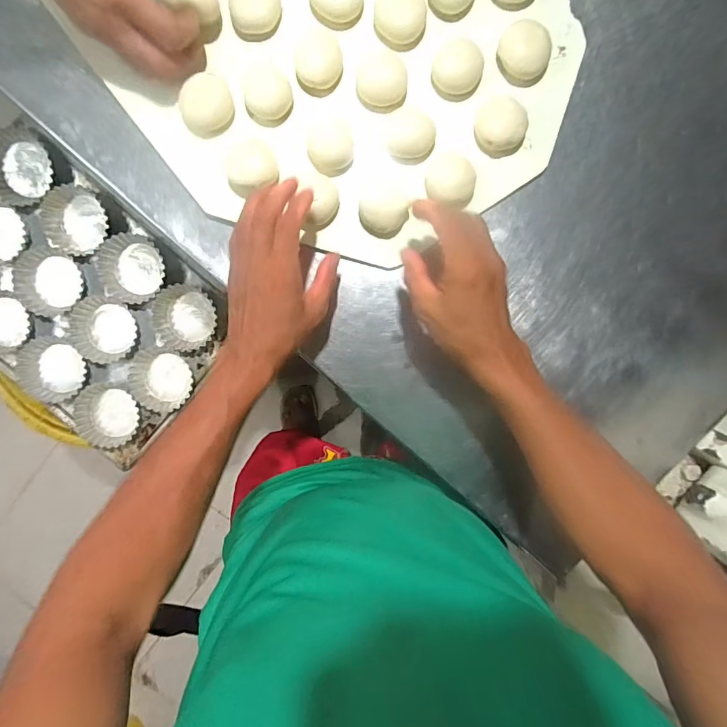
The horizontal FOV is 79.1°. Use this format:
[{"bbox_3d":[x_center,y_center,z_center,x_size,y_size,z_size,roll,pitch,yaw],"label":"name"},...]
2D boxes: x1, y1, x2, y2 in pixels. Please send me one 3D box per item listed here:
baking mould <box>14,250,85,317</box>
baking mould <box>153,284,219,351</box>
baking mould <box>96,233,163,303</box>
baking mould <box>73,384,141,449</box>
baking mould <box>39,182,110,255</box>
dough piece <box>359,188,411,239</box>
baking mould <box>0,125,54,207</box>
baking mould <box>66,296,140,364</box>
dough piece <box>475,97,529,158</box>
[{"bbox_3d":[-0.478,-0.123,0.677,0.092,0.029,0.095,0,97,-1],"label":"baking mould"},{"bbox_3d":[-0.278,-0.070,0.684,0.089,0.025,0.097,0,97,-1],"label":"baking mould"},{"bbox_3d":[-0.355,-0.144,0.675,0.100,0.031,0.098,0,97,-1],"label":"baking mould"},{"bbox_3d":[-0.410,0.086,0.710,0.108,0.027,0.094,16,96,-3],"label":"baking mould"},{"bbox_3d":[-0.433,-0.212,0.670,0.102,0.050,0.098,0,97,-1],"label":"baking mould"},{"bbox_3d":[0.019,-0.149,0.437,0.046,0.033,0.041,40,95,-4],"label":"dough piece"},{"bbox_3d":[-0.508,-0.289,0.653,0.098,0.030,0.105,-21,97,1],"label":"baking mould"},{"bbox_3d":[-0.401,-0.054,0.694,0.104,0.045,0.100,-15,97,0],"label":"baking mould"},{"bbox_3d":[0.135,-0.234,0.432,0.048,0.021,0.053,-6,96,0],"label":"dough piece"}]

